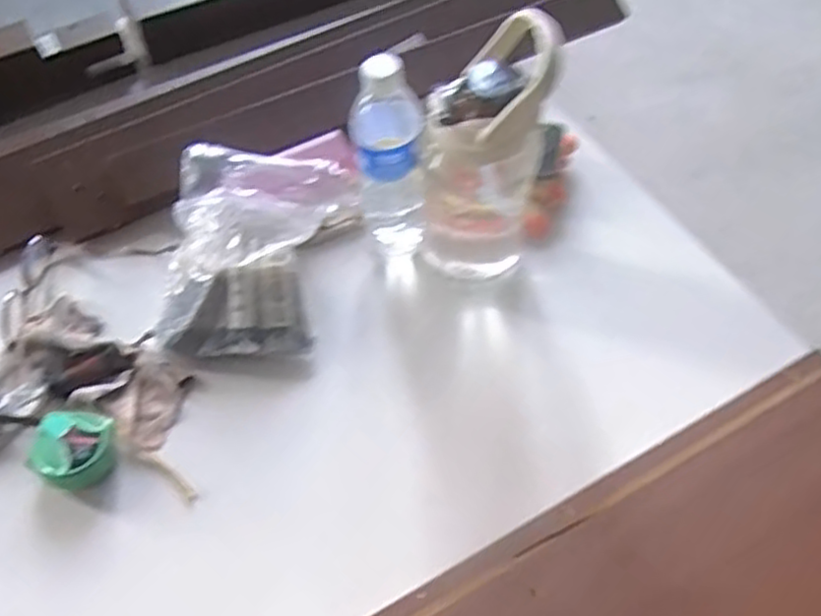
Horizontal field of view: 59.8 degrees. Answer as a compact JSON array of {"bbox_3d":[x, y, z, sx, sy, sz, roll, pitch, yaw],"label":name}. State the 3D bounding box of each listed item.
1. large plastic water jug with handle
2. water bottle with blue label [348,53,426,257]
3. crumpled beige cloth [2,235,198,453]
[{"bbox_3d":[0.065,-0.135,0.662,0.116,0.261,0.092,0,56,1],"label":"large plastic water jug with handle"},{"bbox_3d":[-0.022,-0.143,0.686,0.070,0.198,0.066,-2,56,0],"label":"water bottle with blue label"},{"bbox_3d":[-0.320,0.036,0.689,0.248,0.022,0.099,36,64,22],"label":"crumpled beige cloth"}]

